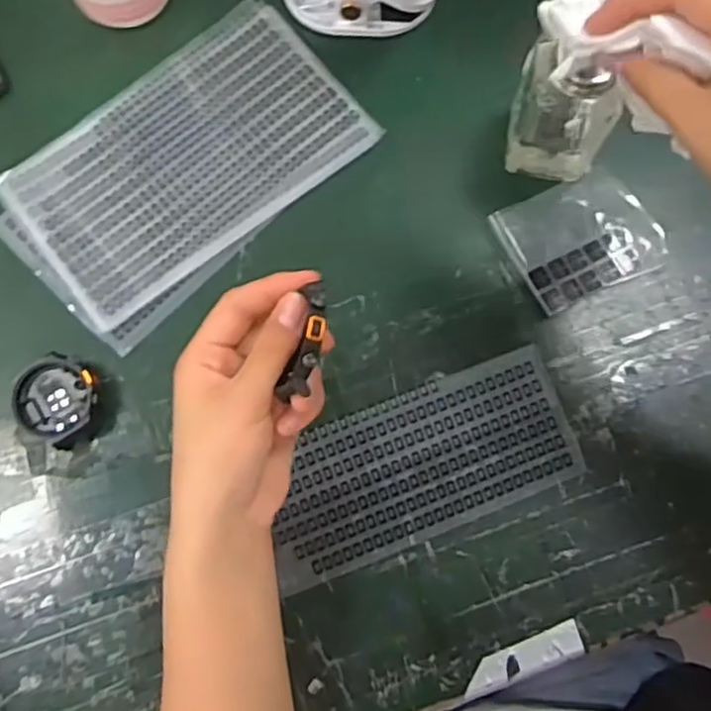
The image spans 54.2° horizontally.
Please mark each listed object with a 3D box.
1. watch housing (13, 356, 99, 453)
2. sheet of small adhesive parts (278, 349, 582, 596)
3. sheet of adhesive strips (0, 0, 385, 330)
[{"bbox_3d":[-0.182,0.028,0.423,0.046,0.019,0.051,13,77,3],"label":"watch housing"},{"bbox_3d":[0.038,0.065,0.416,0.187,0.004,0.084,-21,88,-5],"label":"sheet of small adhesive parts"},{"bbox_3d":[-0.114,-0.136,0.468,0.225,0.005,0.141,-37,80,-8],"label":"sheet of adhesive strips"}]

